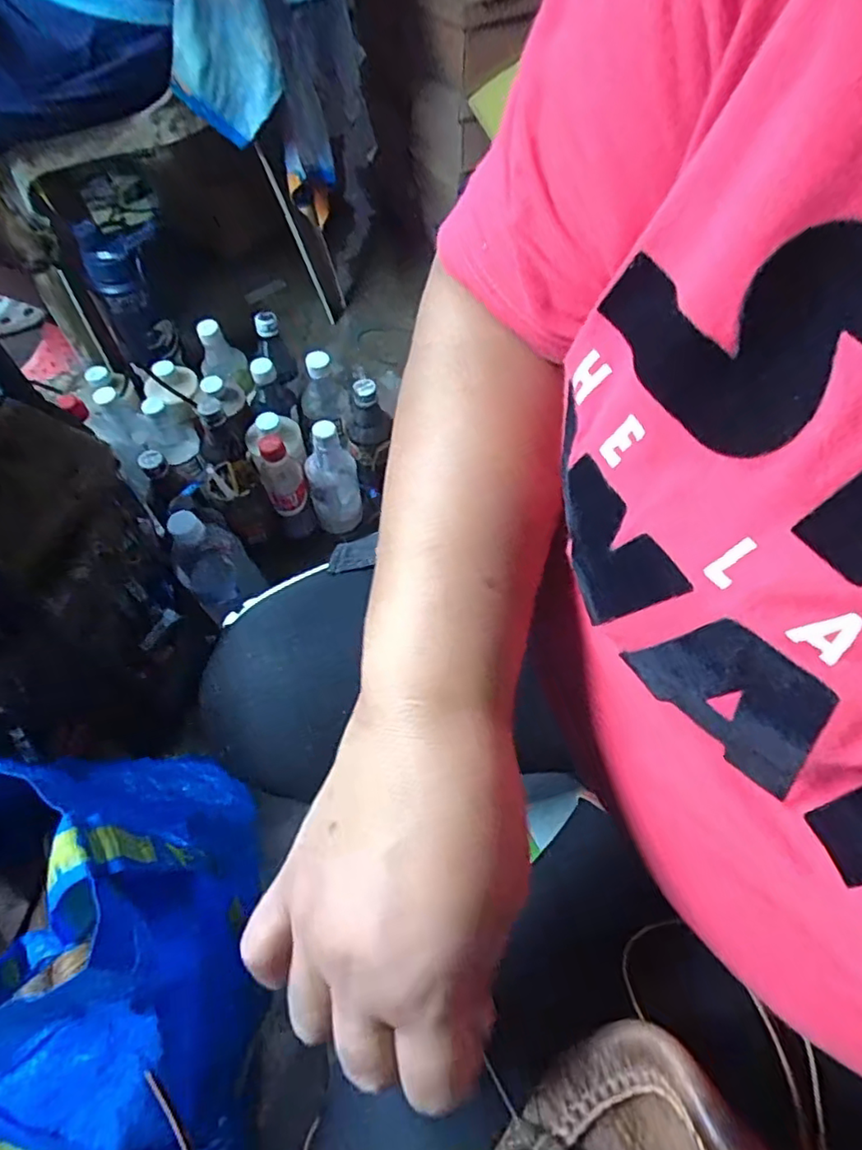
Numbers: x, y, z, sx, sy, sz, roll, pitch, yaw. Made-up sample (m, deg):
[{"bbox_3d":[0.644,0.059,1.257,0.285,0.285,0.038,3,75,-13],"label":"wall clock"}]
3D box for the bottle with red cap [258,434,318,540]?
[{"bbox_3d":[-0.190,-0.119,0.787,0.053,0.160,0.059,-19,63,-10],"label":"bottle with red cap"}]

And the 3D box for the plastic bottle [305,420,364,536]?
[{"bbox_3d":[-0.132,-0.128,0.808,0.067,0.170,0.064,-12,62,-7],"label":"plastic bottle"}]

